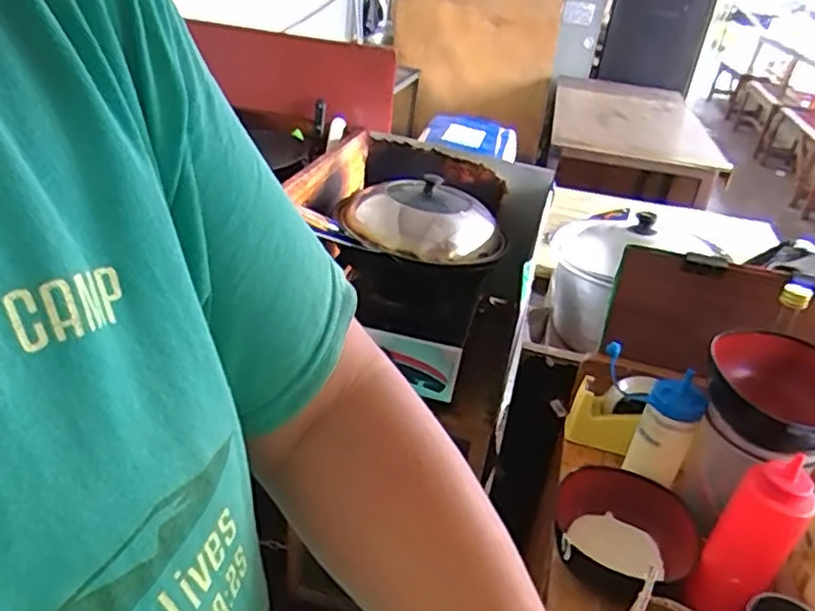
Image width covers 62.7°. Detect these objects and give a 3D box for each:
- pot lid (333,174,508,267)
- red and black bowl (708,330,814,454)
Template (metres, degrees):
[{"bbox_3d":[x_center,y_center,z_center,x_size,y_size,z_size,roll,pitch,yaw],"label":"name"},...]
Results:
[{"bbox_3d":[0.027,-0.166,1.228,0.309,0.081,0.252,8,30,5],"label":"pot lid"},{"bbox_3d":[0.405,0.097,0.738,0.141,0.071,0.152,4,30,-2],"label":"red and black bowl"}]

